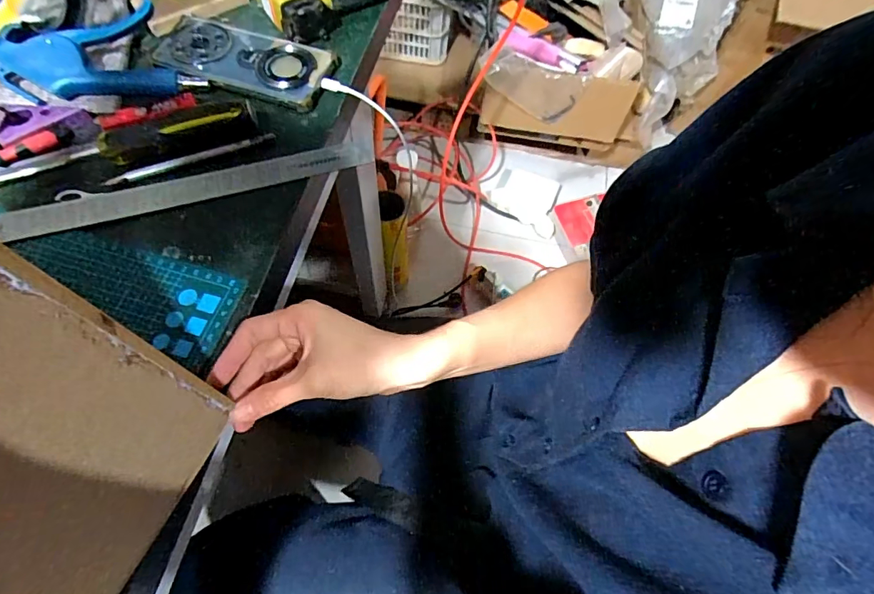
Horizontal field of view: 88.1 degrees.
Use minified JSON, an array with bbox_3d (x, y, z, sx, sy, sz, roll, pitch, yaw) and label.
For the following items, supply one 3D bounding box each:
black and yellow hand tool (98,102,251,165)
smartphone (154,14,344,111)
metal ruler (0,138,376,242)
[{"bbox_3d":[-0.226,-0.144,0.393,0.121,0.019,0.035,-21,68,-12],"label":"black and yellow hand tool"},{"bbox_3d":[-0.187,-0.234,0.440,0.165,0.009,0.081,16,65,5],"label":"smartphone"},{"bbox_3d":[-0.205,-0.094,0.385,0.307,0.008,0.028,-16,67,-12],"label":"metal ruler"}]

